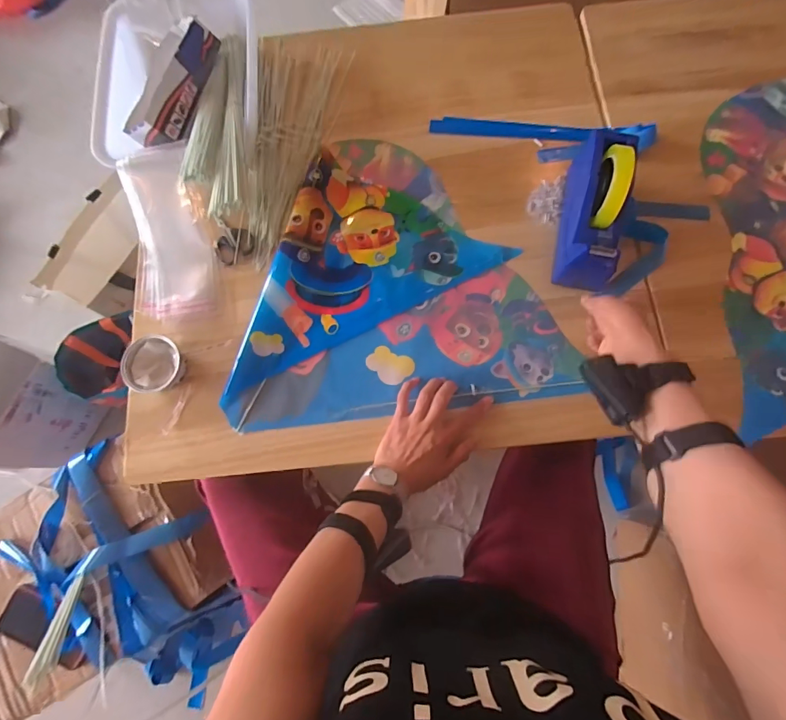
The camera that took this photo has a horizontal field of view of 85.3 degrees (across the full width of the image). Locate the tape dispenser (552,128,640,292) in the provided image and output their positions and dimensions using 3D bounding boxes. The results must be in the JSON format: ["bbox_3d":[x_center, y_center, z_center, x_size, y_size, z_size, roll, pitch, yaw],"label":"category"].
[{"bbox_3d":[0.290,-0.216,0.607,0.073,0.125,0.208,10,76,4],"label":"tape dispenser"}]

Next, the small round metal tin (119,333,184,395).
[{"bbox_3d":[-0.346,0.009,0.618,0.075,0.038,0.079,0,76,1],"label":"small round metal tin"}]

